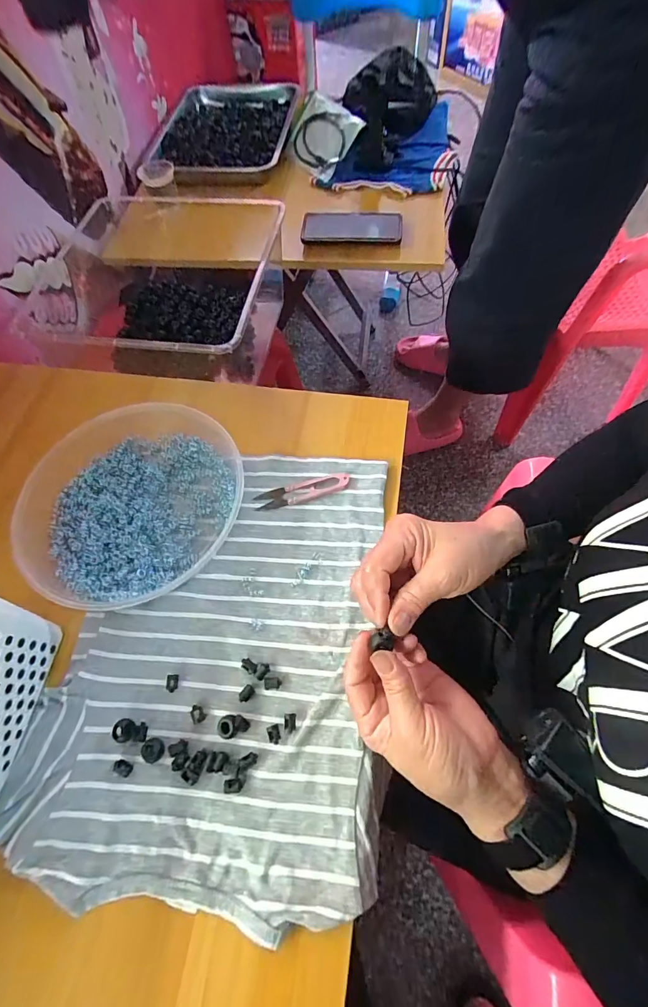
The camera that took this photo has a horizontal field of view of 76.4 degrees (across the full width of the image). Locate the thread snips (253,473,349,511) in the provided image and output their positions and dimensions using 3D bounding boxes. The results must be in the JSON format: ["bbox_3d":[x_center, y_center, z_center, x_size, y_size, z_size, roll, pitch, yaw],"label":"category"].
[{"bbox_3d":[-0.024,-0.015,0.439,0.100,0.009,0.024,-15,63,-4],"label":"thread snips"}]

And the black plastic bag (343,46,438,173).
[{"bbox_3d":[0.126,-0.796,0.821,0.125,0.136,0.341,21,66,14],"label":"black plastic bag"}]

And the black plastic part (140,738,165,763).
[{"bbox_3d":[-0.140,0.202,0.337,0.017,0.006,0.018,-2,63,3],"label":"black plastic part"}]

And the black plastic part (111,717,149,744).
[{"bbox_3d":[-0.161,0.190,0.343,0.027,0.012,0.017,2,63,5],"label":"black plastic part"}]

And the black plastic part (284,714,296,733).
[{"bbox_3d":[-0.028,0.183,0.344,0.009,0.006,0.014,-5,63,2],"label":"black plastic part"}]

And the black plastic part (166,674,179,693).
[{"bbox_3d":[-0.134,0.158,0.362,0.010,0.008,0.015,-1,63,3],"label":"black plastic part"}]

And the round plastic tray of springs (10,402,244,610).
[{"bbox_3d":[-0.202,-0.005,0.425,0.210,0.037,0.219,-2,63,3],"label":"round plastic tray of springs"}]

